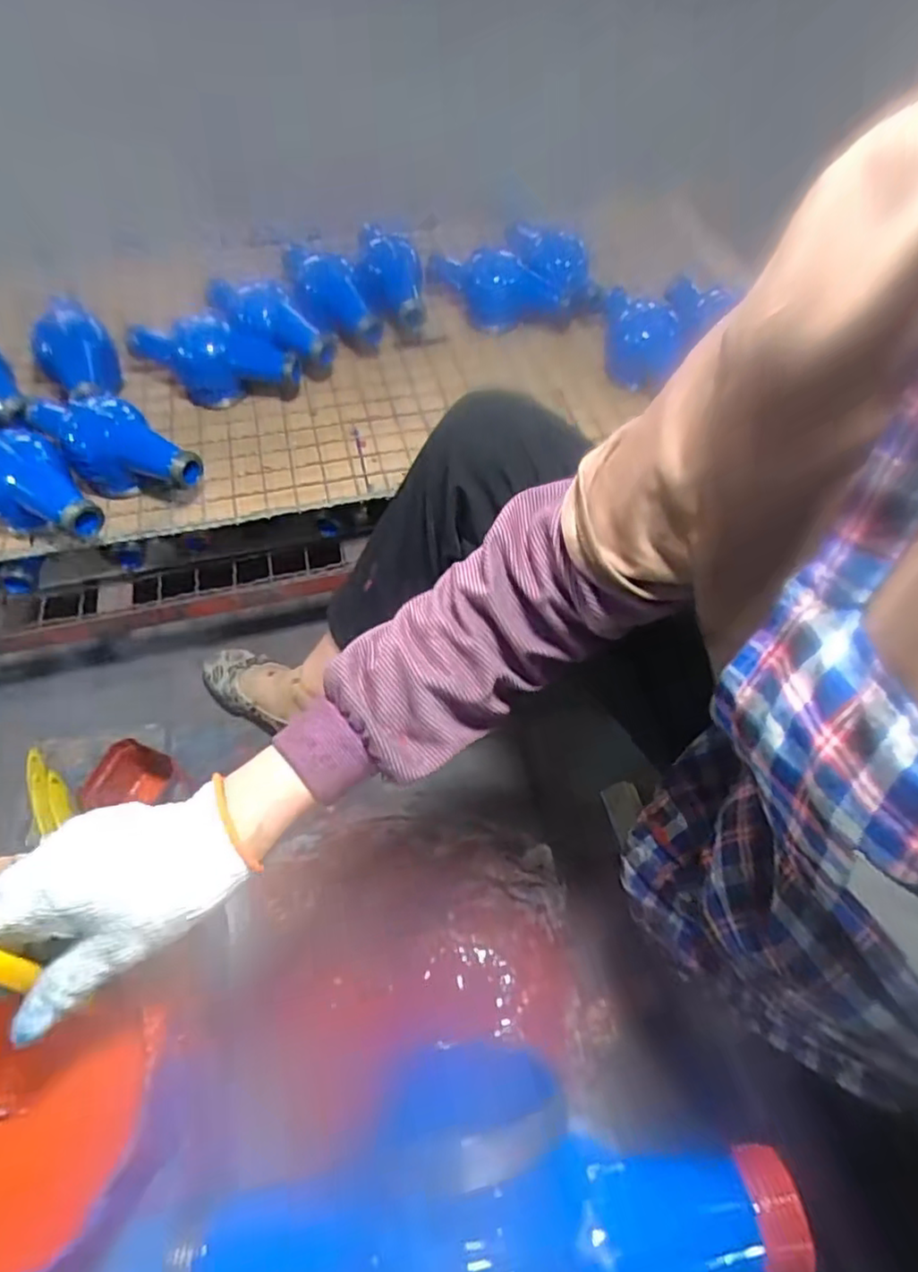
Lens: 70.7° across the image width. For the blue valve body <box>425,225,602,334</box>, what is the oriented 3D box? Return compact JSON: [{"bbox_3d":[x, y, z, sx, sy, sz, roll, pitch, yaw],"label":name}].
[{"bbox_3d":[0.078,-0.489,0.897,0.246,0.091,0.098,13,58,6],"label":"blue valve body"}]

